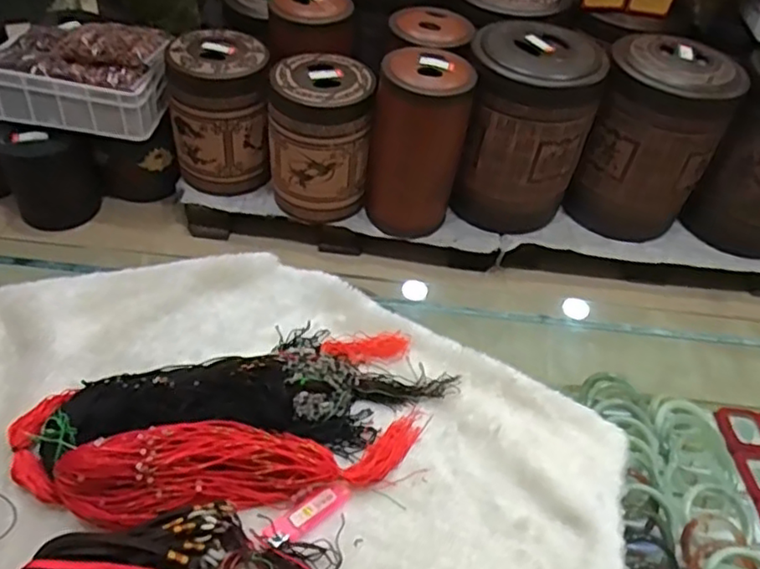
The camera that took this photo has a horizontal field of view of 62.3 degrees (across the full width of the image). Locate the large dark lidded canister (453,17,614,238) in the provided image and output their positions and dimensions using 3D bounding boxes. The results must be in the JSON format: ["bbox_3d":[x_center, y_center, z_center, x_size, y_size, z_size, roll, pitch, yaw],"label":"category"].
[{"bbox_3d":[0.425,-0.464,1.895,0.375,0.525,0.324,20,48,11],"label":"large dark lidded canister"}]

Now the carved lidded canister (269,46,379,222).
[{"bbox_3d":[-0.181,-0.432,1.914,0.294,0.442,0.260,4,47,-4],"label":"carved lidded canister"}]

